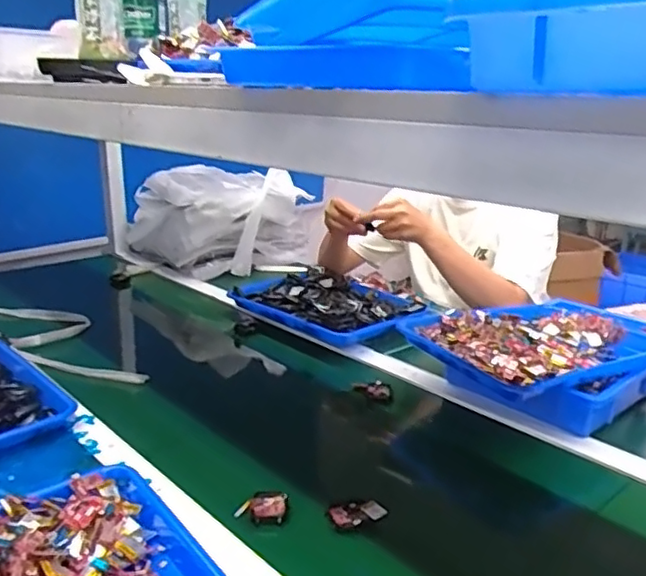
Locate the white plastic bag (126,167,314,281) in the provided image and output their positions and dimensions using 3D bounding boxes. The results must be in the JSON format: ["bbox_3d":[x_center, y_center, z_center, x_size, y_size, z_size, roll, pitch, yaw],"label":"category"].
[{"bbox_3d":[-0.255,-0.164,1.541,0.440,0.219,0.283,-3,18,-10],"label":"white plastic bag"}]

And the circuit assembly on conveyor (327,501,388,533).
[{"bbox_3d":[0.035,0.232,0.650,0.059,0.017,0.032,-1,17,-4],"label":"circuit assembly on conveyor"}]

